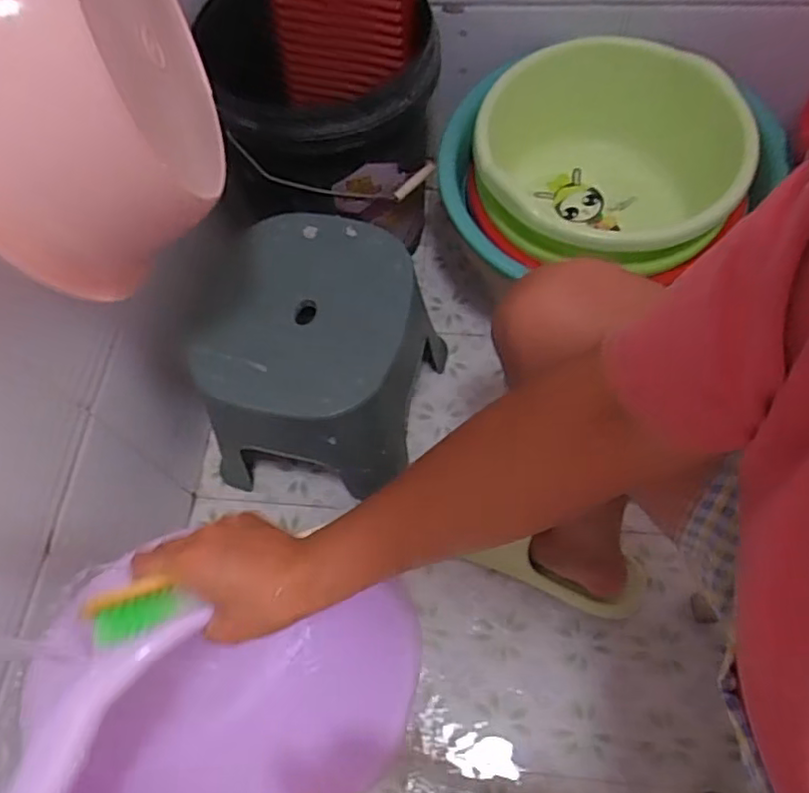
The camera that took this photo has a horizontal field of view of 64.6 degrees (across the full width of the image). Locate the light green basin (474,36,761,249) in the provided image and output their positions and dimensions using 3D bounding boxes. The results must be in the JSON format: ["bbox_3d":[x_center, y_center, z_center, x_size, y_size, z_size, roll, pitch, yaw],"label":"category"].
[{"bbox_3d":[0.295,-0.307,0.887,0.385,0.170,0.333,0,64,4],"label":"light green basin"}]

